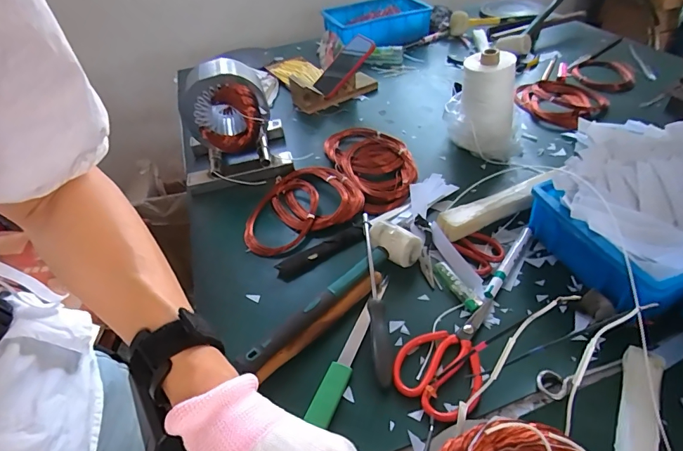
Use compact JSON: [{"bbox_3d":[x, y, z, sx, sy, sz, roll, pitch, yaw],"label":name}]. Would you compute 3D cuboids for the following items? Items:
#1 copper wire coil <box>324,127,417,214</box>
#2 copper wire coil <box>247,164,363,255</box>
[{"bbox_3d":[0.058,-0.116,0.732,0.124,0.027,0.229,-19,44,-13],"label":"copper wire coil"},{"bbox_3d":[-0.078,-0.038,0.675,0.204,0.021,0.171,-30,47,-23],"label":"copper wire coil"}]

